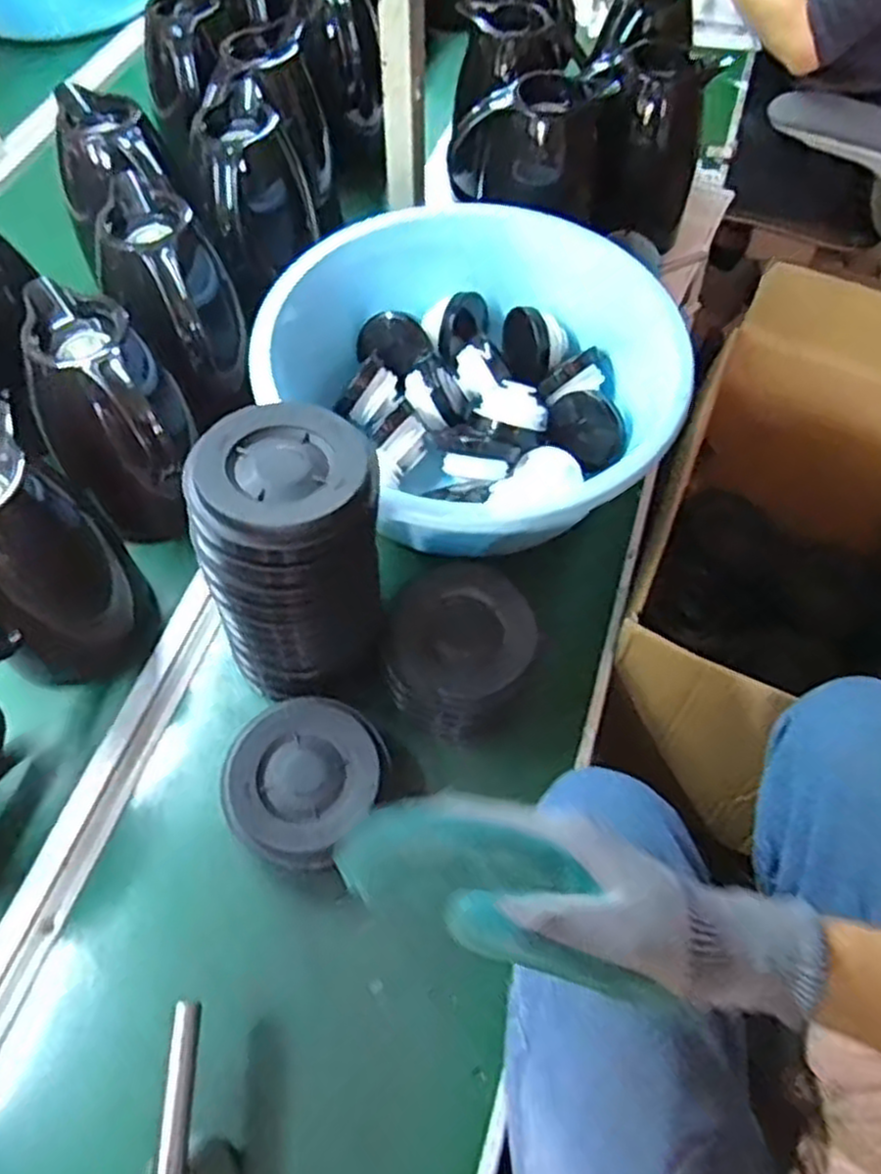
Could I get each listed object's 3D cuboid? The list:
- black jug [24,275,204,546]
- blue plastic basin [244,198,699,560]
[{"bbox_3d":[-0.271,-0.134,0.668,0.114,0.189,0.159,-30,64,-16],"label":"black jug"},{"bbox_3d":[0.029,-0.199,0.735,0.349,0.122,0.351,-30,64,-16],"label":"blue plastic basin"}]

